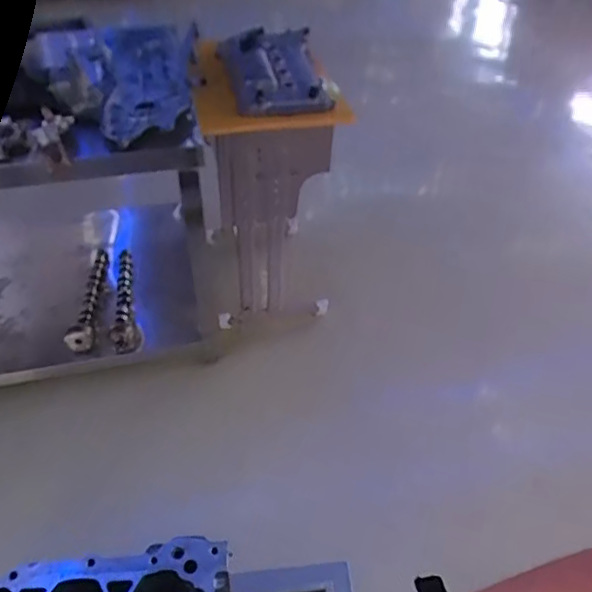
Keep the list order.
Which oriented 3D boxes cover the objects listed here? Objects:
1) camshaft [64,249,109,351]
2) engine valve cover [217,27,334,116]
[{"bbox_3d":[-0.628,-0.014,1.802,0.076,0.065,0.410,-1,43,-2],"label":"camshaft"},{"bbox_3d":[-0.062,-0.623,1.595,0.254,0.088,0.431,-8,44,-9],"label":"engine valve cover"}]

